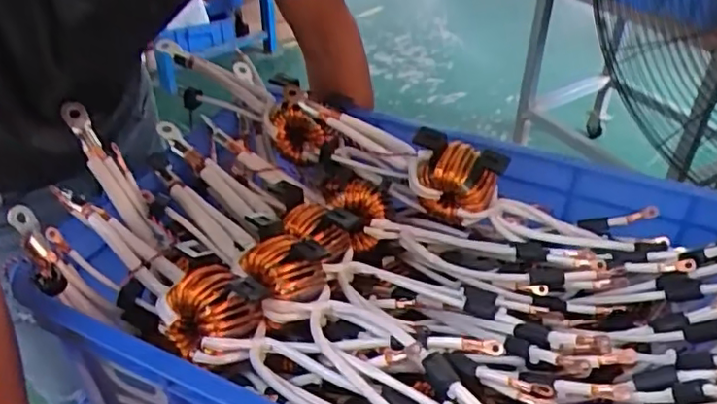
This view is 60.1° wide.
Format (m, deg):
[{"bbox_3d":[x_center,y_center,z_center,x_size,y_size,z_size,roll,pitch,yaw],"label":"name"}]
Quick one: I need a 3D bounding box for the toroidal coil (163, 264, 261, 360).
[{"bbox_3d":[-0.129,0.098,0.538,0.069,0.056,0.068,30,48,32],"label":"toroidal coil"}]

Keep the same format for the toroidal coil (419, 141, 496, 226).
[{"bbox_3d":[0.106,-0.017,0.682,0.083,0.082,0.042,18,42,21],"label":"toroidal coil"}]

